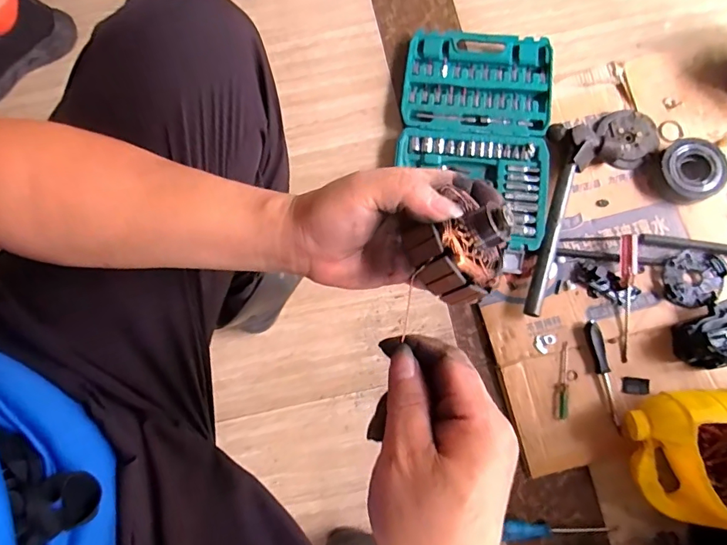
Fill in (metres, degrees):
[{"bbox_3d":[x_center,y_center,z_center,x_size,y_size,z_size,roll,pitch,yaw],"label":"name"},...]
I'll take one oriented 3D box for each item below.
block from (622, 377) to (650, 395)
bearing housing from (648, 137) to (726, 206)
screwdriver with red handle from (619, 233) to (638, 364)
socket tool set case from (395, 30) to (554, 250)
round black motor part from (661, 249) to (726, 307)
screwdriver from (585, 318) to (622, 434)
[{"bbox_3d":[0.423,0.176,0.704,0.042,0.006,0.024,3,77,2],"label":"block"},{"bbox_3d":[0.544,-0.169,0.759,0.103,0.039,0.102,0,76,1],"label":"bearing housing"},{"bbox_3d":[0.419,0.038,0.714,0.020,0.036,0.196,4,77,2],"label":"screwdriver with red handle"},{"bbox_3d":[0.192,-0.244,0.793,0.251,0.038,0.399,6,77,3],"label":"socket tool set case"},{"bbox_3d":[0.526,0.010,0.728,0.082,0.026,0.091,29,79,8],"label":"round black motor part"},{"bbox_3d":[0.368,0.156,0.688,0.018,0.025,0.166,-10,76,-1],"label":"screwdriver"}]

